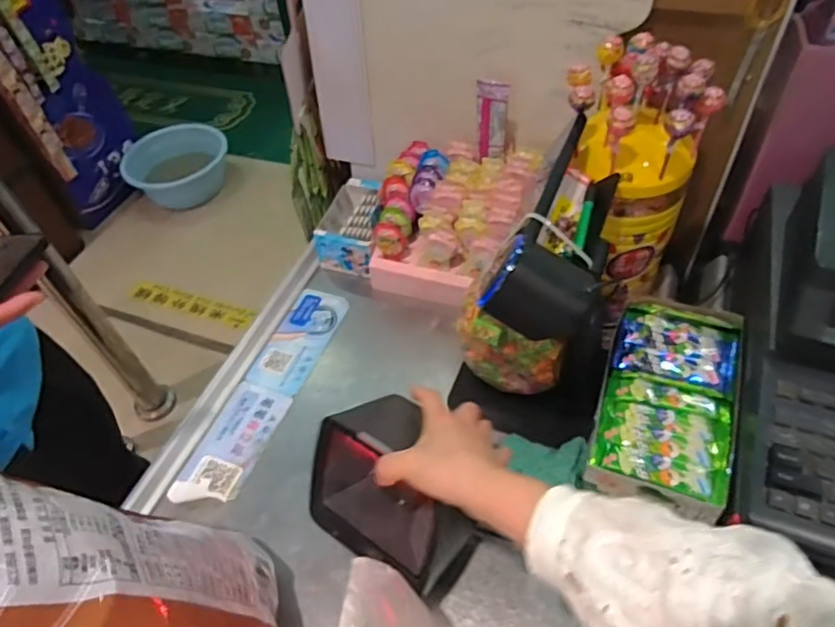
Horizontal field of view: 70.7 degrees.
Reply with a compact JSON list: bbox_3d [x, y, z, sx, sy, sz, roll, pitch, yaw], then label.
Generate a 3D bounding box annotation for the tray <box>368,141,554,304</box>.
[{"bbox_3d":[0.050,-0.123,0.808,0.208,0.143,0.161,15,53,17],"label":"tray"}]

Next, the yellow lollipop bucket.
[{"bbox_3d":[0.232,-0.157,0.672,0.126,0.280,0.138,-2,50,3],"label":"yellow lollipop bucket"}]

